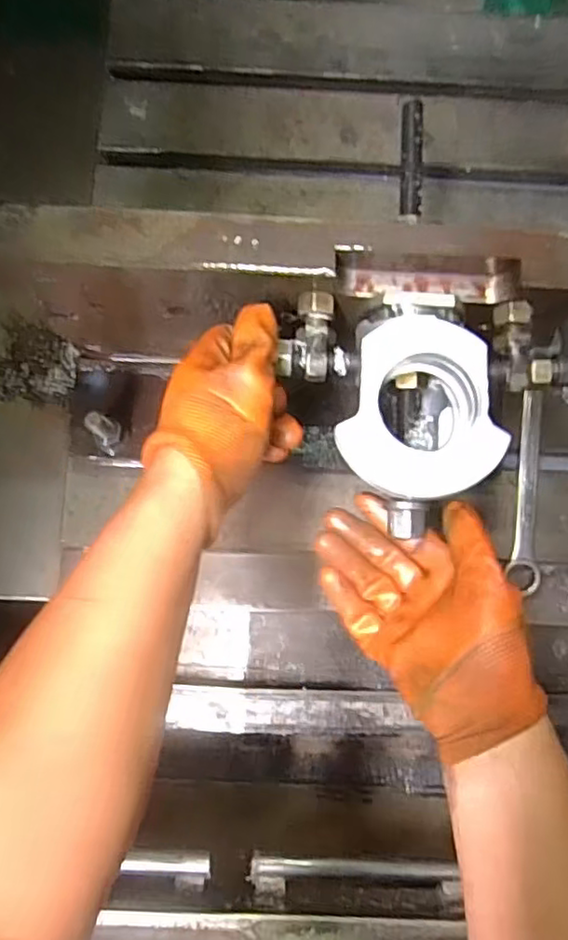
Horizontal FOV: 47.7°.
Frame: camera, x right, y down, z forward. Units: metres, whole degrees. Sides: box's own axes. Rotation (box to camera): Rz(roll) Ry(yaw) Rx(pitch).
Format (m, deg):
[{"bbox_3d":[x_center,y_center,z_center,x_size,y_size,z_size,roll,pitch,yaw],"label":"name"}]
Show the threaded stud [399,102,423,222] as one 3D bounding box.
[{"bbox_3d":[0.093,-0.222,0.466,0.015,0.020,0.084,2,82,-1],"label":"threaded stud"}]

